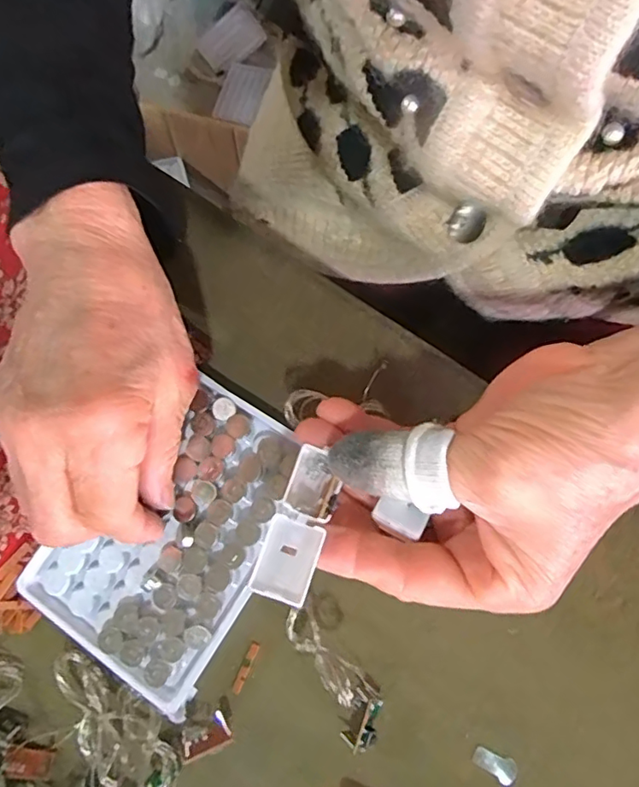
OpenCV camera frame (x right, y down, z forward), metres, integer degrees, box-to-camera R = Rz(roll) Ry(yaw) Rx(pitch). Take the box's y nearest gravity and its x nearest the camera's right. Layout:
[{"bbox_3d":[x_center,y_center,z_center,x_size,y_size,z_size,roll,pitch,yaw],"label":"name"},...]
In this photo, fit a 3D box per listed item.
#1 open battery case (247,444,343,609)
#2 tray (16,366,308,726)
[{"bbox_3d":[-0.008,0.046,0.198,0.019,0.012,0.055,15,56,6],"label":"open battery case"},{"bbox_3d":[-0.067,0.060,0.252,0.090,0.019,0.128,30,77,10],"label":"tray"}]

